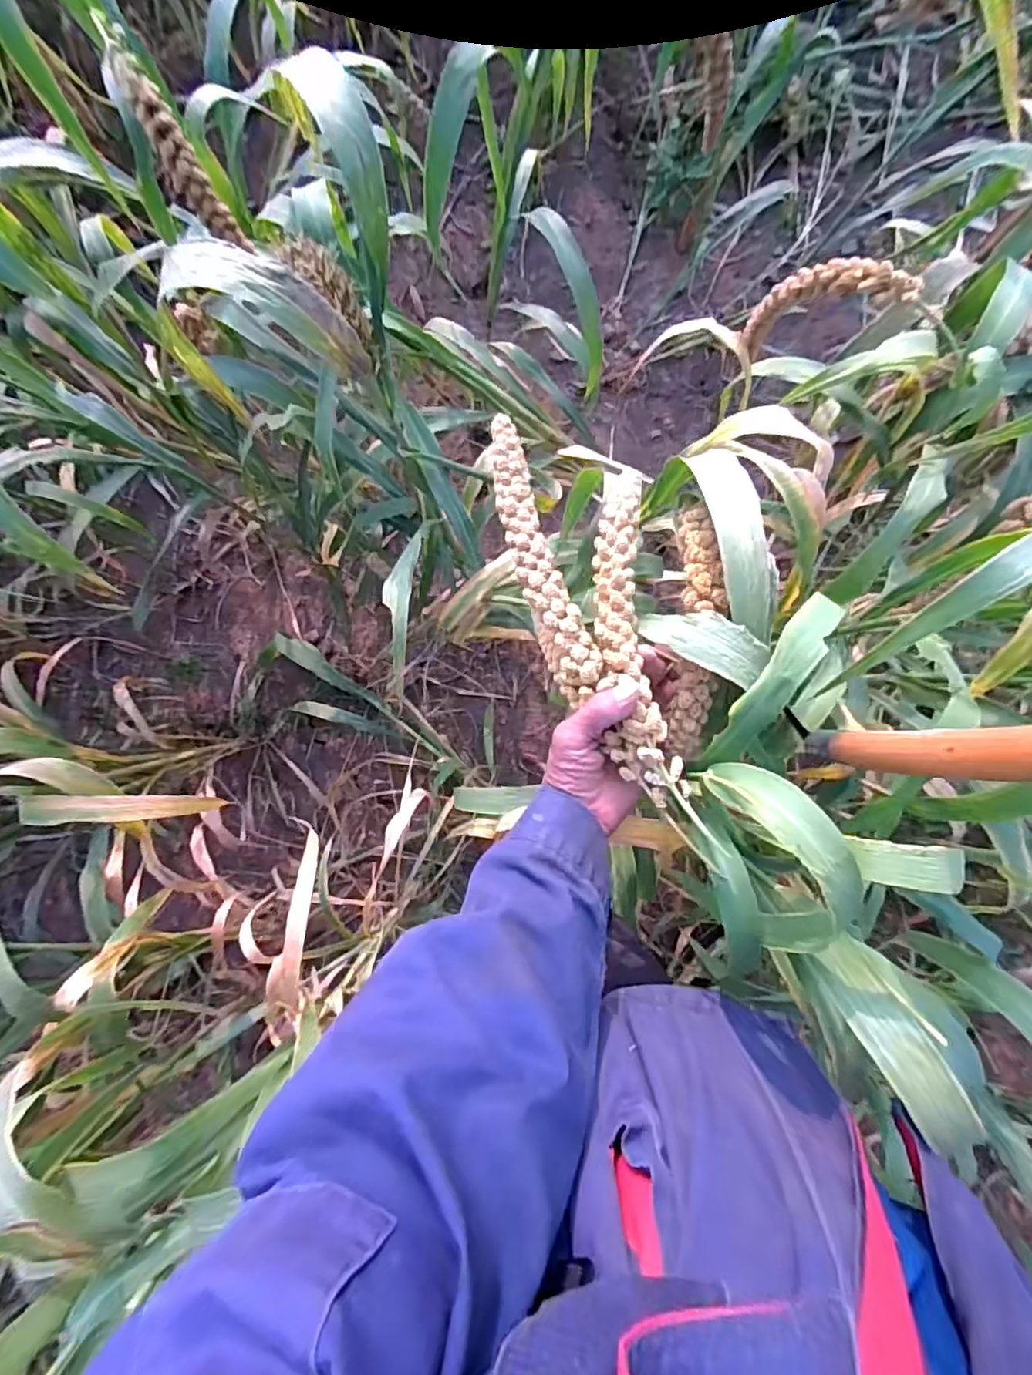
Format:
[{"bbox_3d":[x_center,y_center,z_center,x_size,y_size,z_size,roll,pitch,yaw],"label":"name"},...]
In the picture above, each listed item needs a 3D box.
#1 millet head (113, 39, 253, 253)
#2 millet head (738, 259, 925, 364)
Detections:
[{"bbox_3d":[-0.253,-0.391,0.457,0.032,0.044,0.125,-33,125,-2],"label":"millet head"},{"bbox_3d":[0.250,-0.327,0.520,0.054,0.166,0.017,37,86,-27],"label":"millet head"}]

